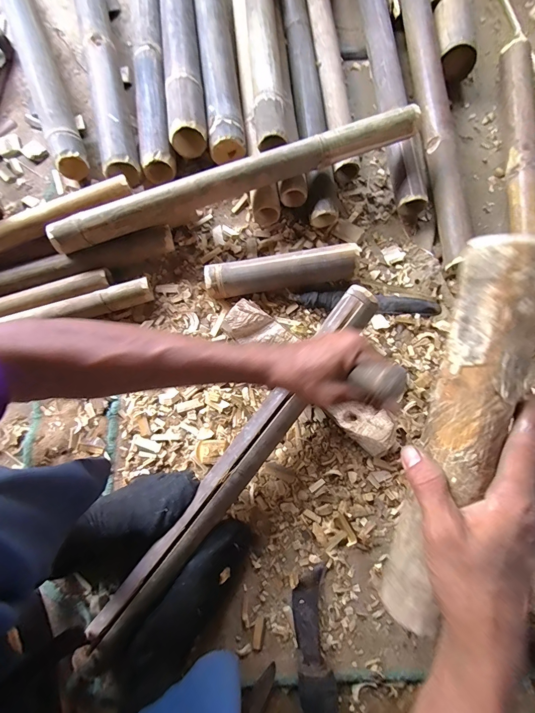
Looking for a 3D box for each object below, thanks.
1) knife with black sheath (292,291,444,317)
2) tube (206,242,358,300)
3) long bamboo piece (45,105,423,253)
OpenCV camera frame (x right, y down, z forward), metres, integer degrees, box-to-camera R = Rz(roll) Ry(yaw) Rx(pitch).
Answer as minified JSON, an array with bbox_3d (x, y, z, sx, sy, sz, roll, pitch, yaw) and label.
[{"bbox_3d":[0.180,-0.100,0.602,0.269,0.023,0.035,4,78,1],"label":"knife with black sheath"},{"bbox_3d":[0.026,-0.151,0.598,0.271,0.058,0.056,-10,78,-2],"label":"tube"},{"bbox_3d":[-0.052,-0.309,0.571,0.659,0.055,0.051,-19,78,-4],"label":"long bamboo piece"}]

